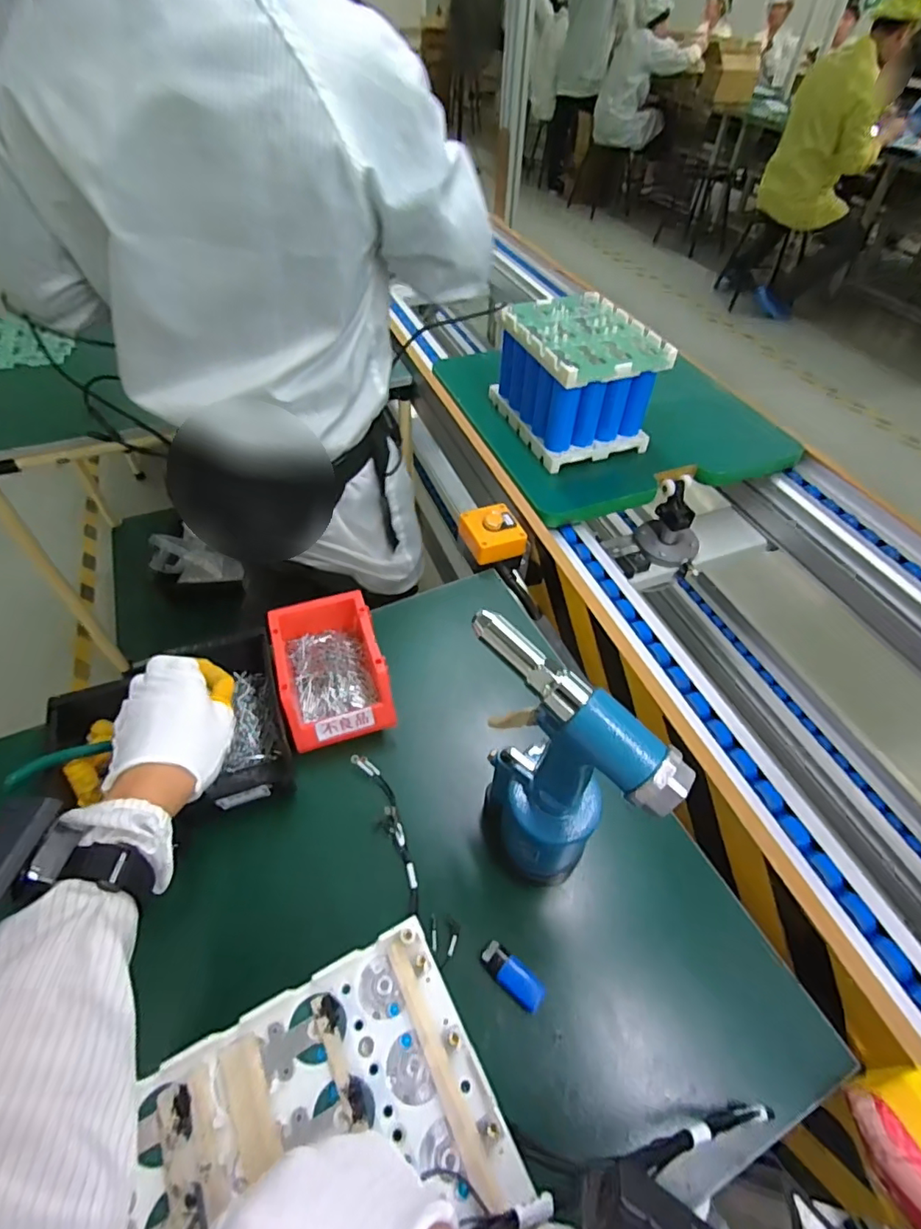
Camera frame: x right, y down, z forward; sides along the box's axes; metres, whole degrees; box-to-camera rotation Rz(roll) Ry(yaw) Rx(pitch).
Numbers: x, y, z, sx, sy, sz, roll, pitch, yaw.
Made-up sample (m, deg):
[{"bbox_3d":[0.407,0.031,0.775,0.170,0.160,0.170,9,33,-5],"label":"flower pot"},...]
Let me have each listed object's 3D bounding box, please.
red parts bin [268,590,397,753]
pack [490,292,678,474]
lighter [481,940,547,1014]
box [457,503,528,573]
[{"bbox_3d":[-0.145,0.064,0.613,0.112,0.079,0.164,-13,48,-15],"label":"red parts bin"},{"bbox_3d":[0.184,-0.383,0.896,0.195,0.164,0.246,-16,53,-14],"label":"pack"},{"bbox_3d":[0.044,0.302,0.457,0.058,0.011,0.024,35,58,24],"label":"lighter"},{"bbox_3d":[0.044,-0.109,0.787,0.087,0.062,0.079,-16,53,-14],"label":"box"}]

